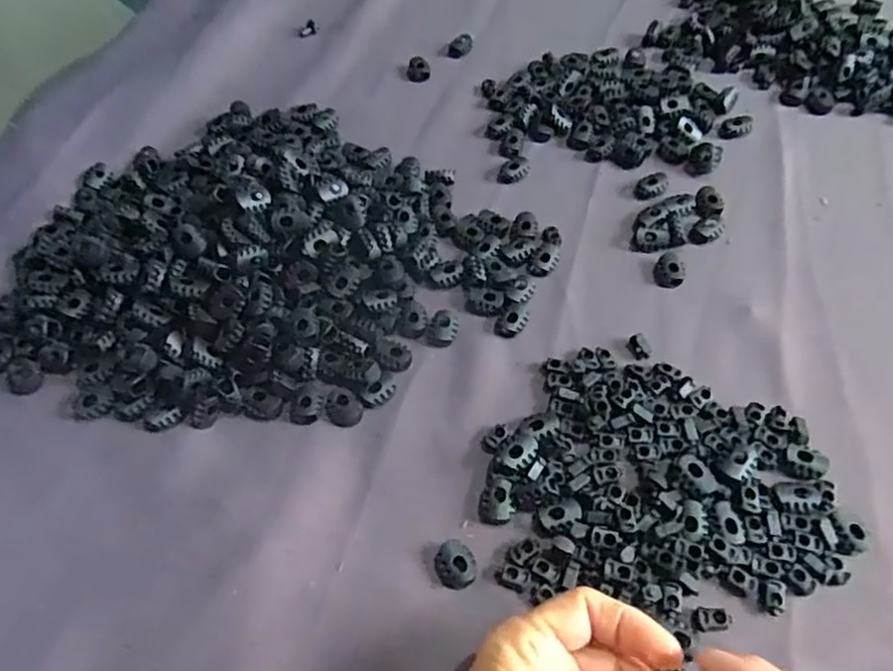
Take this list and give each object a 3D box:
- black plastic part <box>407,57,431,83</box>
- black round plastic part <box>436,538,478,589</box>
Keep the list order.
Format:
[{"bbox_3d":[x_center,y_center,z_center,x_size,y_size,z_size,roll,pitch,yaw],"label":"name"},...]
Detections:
[{"bbox_3d":[-0.023,-0.217,0.531,0.019,0.014,0.015,-4,56,-2],"label":"black plastic part"},{"bbox_3d":[0.005,0.110,0.314,0.019,0.007,0.022,-10,56,-6],"label":"black round plastic part"}]

